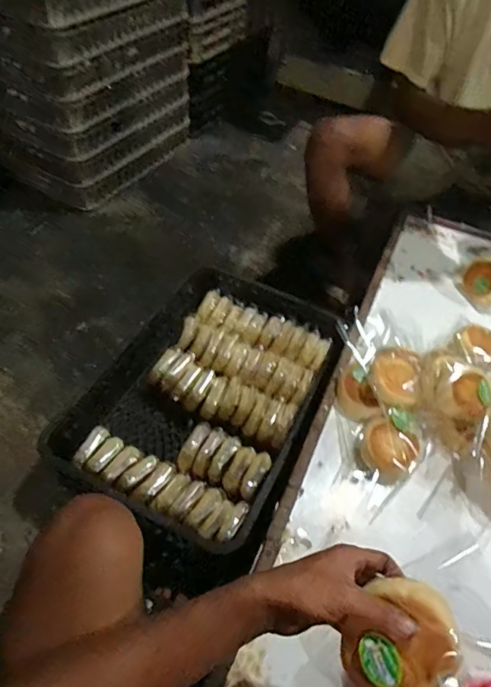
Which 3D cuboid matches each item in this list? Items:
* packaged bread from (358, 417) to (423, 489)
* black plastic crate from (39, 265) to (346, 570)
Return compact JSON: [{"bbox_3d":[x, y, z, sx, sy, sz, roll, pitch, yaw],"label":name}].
[{"bbox_3d":[0.217,0.170,0.726,0.089,0.036,0.104,29,55,17],"label":"packaged bread"},{"bbox_3d":[-0.078,0.100,1.050,0.454,0.148,0.616,25,53,15],"label":"black plastic crate"}]

